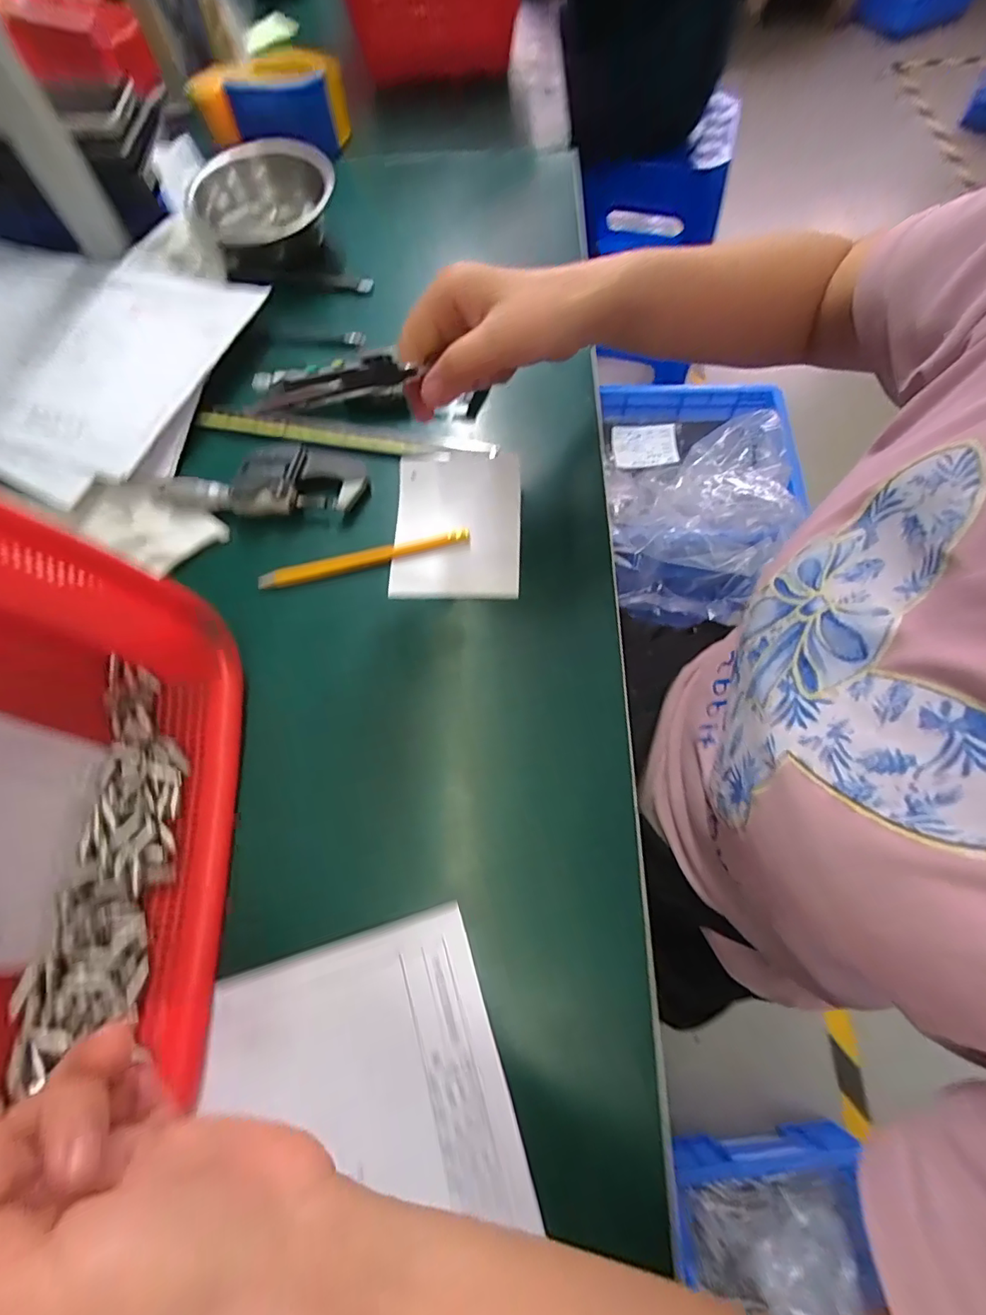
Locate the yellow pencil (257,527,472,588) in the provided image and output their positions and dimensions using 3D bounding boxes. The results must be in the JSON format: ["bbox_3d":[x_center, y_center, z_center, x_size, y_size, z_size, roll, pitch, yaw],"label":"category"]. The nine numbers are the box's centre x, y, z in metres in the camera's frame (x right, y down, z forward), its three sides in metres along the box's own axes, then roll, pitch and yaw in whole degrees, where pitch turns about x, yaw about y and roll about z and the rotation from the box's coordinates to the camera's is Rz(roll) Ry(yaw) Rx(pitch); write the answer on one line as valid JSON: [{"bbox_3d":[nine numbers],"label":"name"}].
[{"bbox_3d":[-0.090,-0.070,0.360,0.147,0.012,0.011,-13,69,-5],"label":"yellow pencil"}]

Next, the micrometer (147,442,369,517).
[{"bbox_3d":[-0.178,-0.132,0.381,0.162,0.022,0.052,1,68,0],"label":"micrometer"}]

